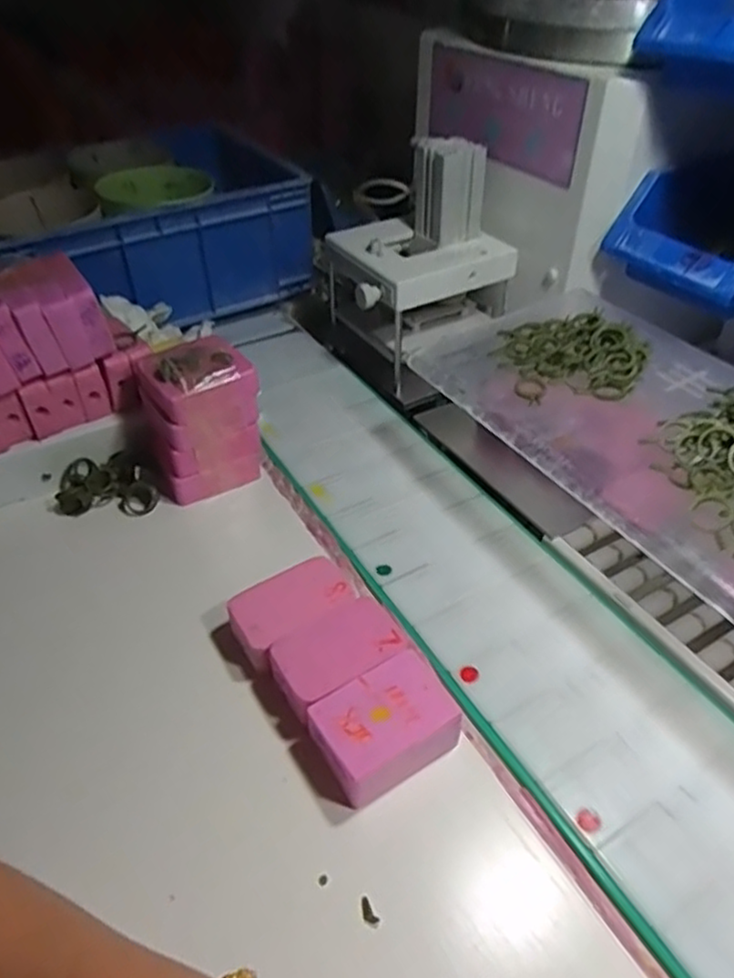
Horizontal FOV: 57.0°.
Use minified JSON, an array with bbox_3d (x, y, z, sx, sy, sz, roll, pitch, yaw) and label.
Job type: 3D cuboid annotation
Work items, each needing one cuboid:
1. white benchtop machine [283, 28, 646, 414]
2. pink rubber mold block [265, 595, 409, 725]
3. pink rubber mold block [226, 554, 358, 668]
[{"bbox_3d":[0.068,-0.236,0.607,0.183,0.247,0.251,-23,46,-25],"label":"white benchtop machine"},{"bbox_3d":[-0.016,0.097,0.385,0.071,0.026,0.045,-23,46,-25],"label":"pink rubber mold block"},{"bbox_3d":[-0.046,0.074,0.414,0.073,0.027,0.048,-28,48,-29],"label":"pink rubber mold block"}]

